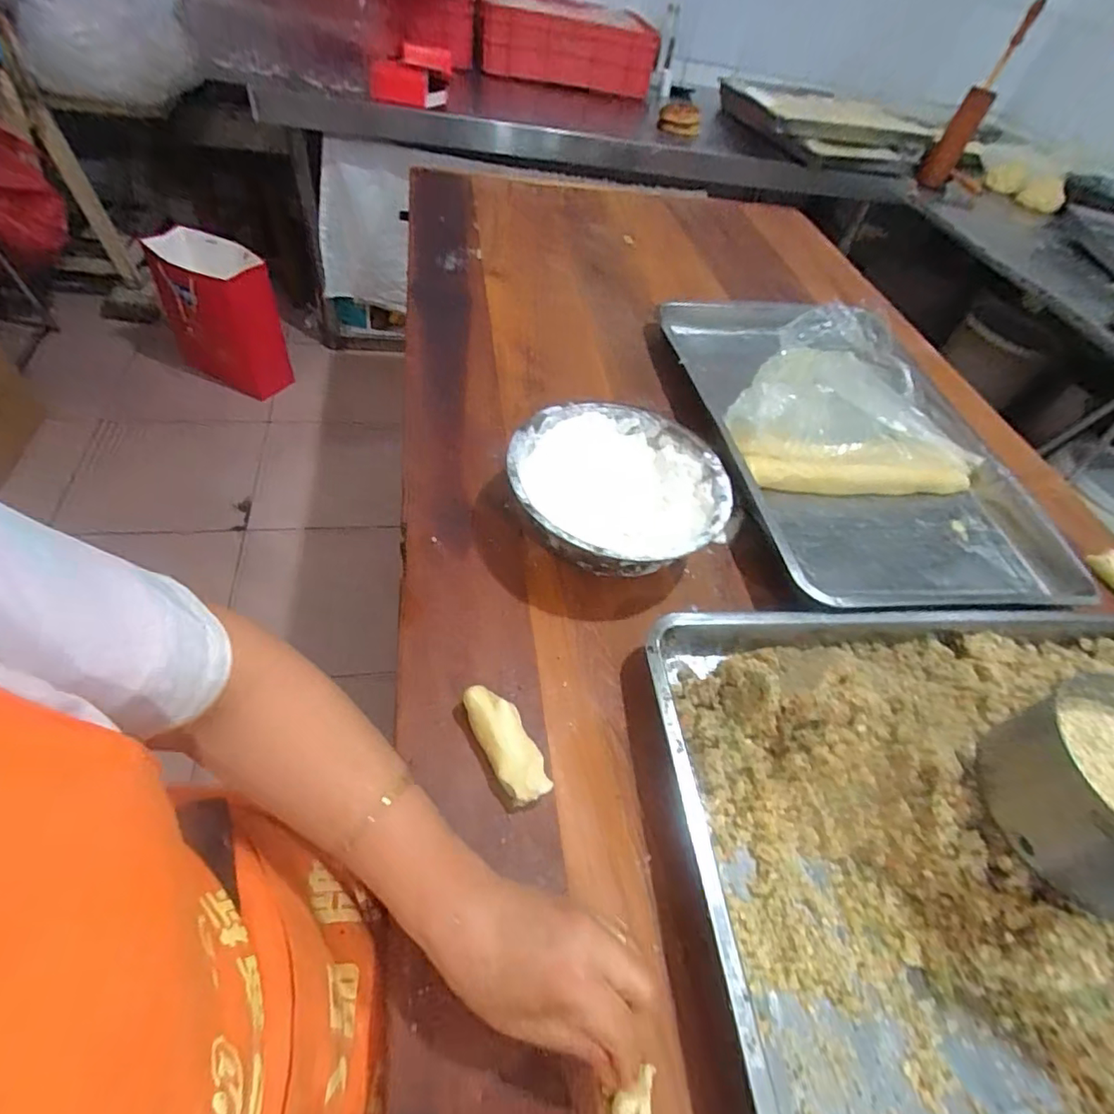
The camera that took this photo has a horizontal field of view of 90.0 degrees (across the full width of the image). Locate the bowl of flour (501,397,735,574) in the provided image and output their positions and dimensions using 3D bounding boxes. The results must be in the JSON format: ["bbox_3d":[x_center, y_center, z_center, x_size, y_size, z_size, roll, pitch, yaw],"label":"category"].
[{"bbox_3d":[0.061,-0.064,0.583,0.216,0.082,0.213,6,51,-7],"label":"bowl of flour"}]

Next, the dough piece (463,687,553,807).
[{"bbox_3d":[-0.040,0.147,0.440,0.037,0.027,0.095,-20,59,-25],"label":"dough piece"}]

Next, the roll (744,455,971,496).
[{"bbox_3d":[0.385,-0.101,0.708,0.313,0.037,0.036,3,51,-9],"label":"roll"}]

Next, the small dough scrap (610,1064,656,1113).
[{"bbox_3d":[0.048,0.317,0.326,0.033,0.009,0.018,-29,58,-27],"label":"small dough scrap"}]

